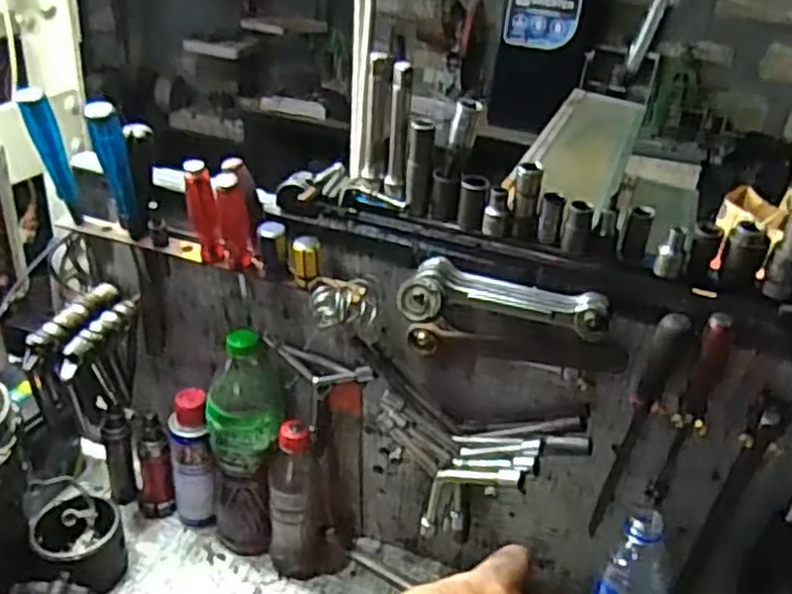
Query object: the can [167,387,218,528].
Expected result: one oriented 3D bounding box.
[{"bbox_3d":[-0.227,0.185,0.825,0.041,0.171,0.048,-8,33,-22],"label":"can"}]

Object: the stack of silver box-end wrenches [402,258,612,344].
[{"bbox_3d":[0.088,0.003,0.605,0.165,0.028,0.049,9,31,6],"label":"stack of silver box-end wrenches"}]

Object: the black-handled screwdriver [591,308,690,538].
[{"bbox_3d":[0.208,0.116,0.638,0.024,0.237,0.023,10,31,7],"label":"black-handled screwdriver"}]

